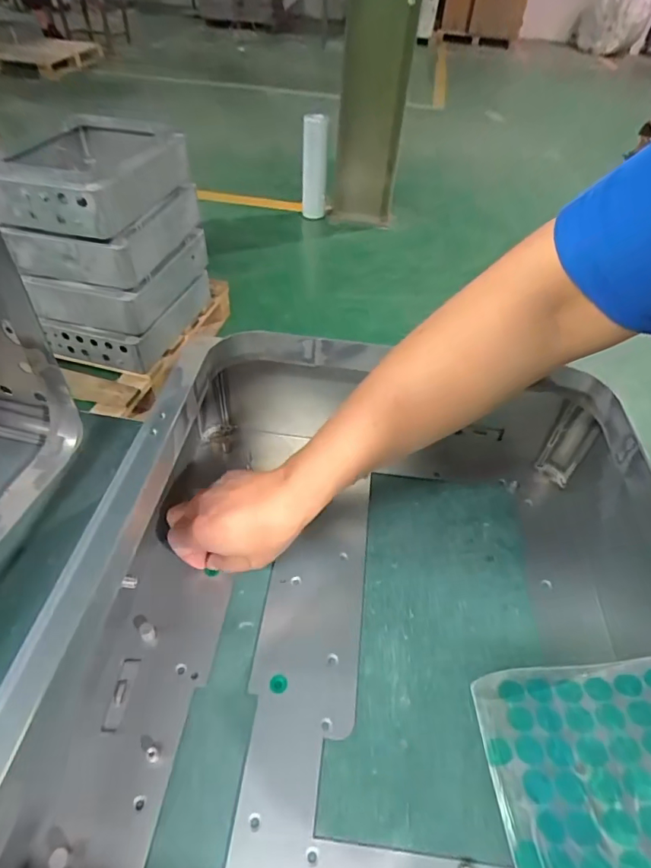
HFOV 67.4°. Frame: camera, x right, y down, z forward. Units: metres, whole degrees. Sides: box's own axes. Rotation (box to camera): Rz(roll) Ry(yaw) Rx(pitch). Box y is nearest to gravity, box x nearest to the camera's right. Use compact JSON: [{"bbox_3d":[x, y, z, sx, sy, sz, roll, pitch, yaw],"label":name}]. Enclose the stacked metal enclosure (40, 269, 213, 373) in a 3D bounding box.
[{"bbox_3d":[-0.606,-0.398,1.555,0.336,0.143,0.415,10,47,5],"label":"stacked metal enclosure"}]

